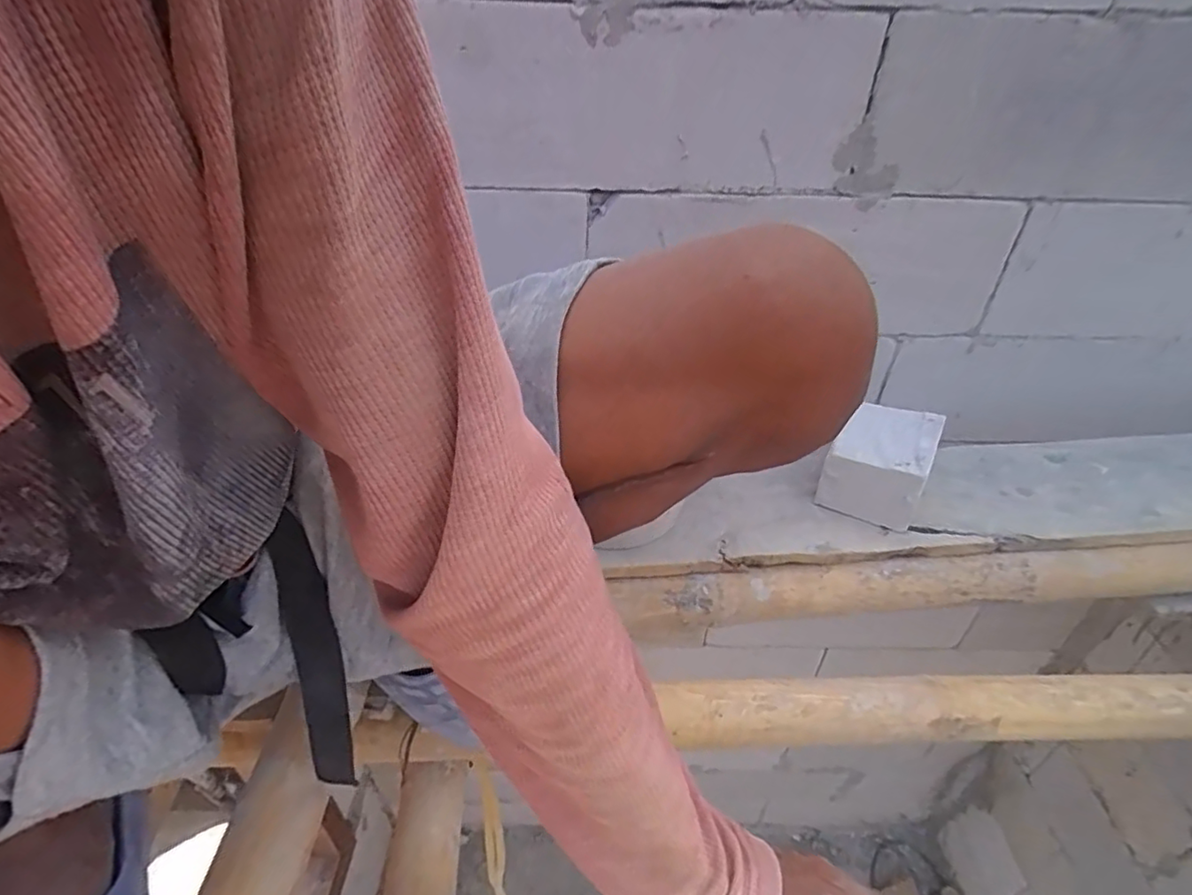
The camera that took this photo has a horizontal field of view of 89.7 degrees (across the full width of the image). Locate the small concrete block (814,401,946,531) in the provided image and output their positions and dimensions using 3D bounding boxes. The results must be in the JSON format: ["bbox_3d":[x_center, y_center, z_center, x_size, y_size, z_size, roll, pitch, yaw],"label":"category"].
[{"bbox_3d":[0.331,0.011,0.702,0.099,0.093,0.140,21,42,24],"label":"small concrete block"}]

